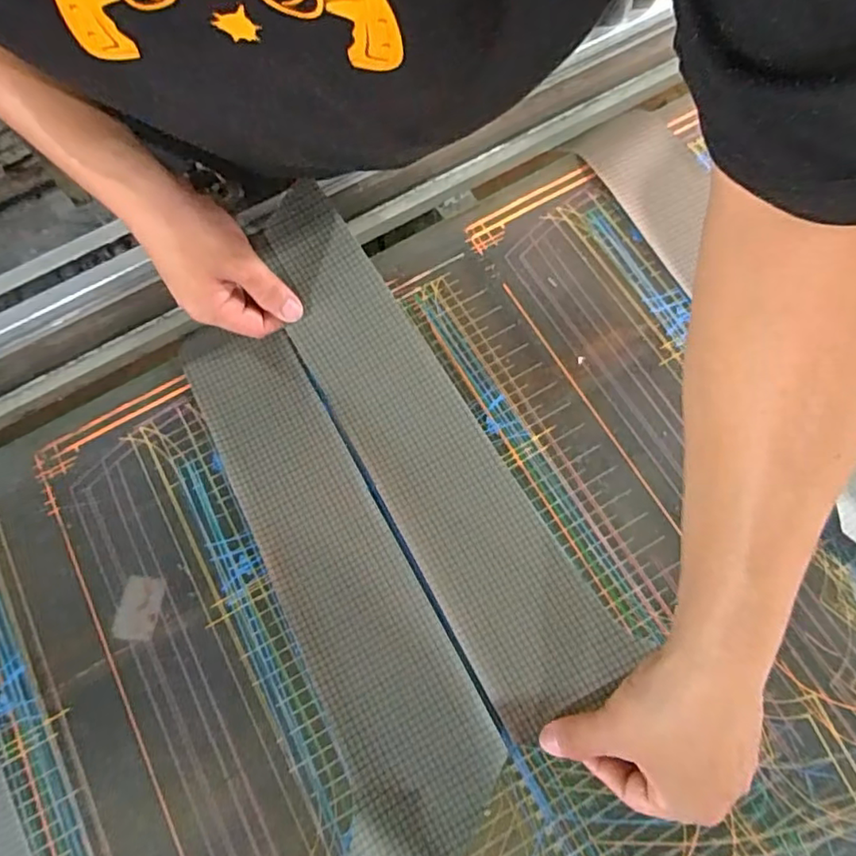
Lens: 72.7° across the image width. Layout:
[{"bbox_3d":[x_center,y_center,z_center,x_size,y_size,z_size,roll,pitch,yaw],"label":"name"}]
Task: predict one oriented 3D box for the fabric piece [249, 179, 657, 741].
[{"bbox_3d":[-0.010,0.006,0.436,0.099,0.034,0.417,-29,78,-8],"label":"fabric piece"}]

